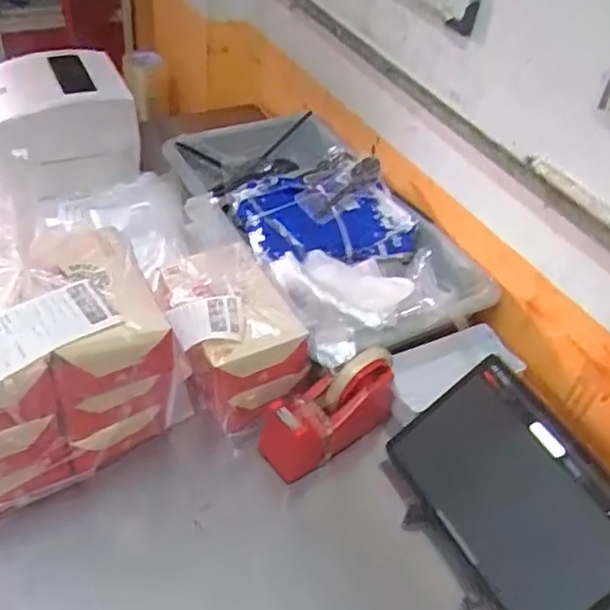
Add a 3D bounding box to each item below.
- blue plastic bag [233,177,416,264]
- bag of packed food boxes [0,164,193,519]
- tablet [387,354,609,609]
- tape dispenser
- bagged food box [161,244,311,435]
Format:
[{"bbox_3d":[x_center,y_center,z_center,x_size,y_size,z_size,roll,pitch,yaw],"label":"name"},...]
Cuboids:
[{"bbox_3d":[0.029,-0.115,0.890,0.238,0.038,0.162,-7,46,-15],"label":"blue plastic bag"},{"bbox_3d":[-0.272,0.062,0.648,0.275,0.202,0.177,-19,50,-25],"label":"bag of packed food boxes"},{"bbox_3d":[0.208,0.189,0.646,0.017,0.162,0.245,28,21,-54],"label":"tablet"},{"bbox_3d":[0.026,0.115,0.724,0.158,0.097,0.073,-28,54,-32],"label":"tape dispenser"},{"bbox_3d":[-0.088,0.029,0.749,0.134,0.121,0.176,-13,47,-20],"label":"bagged food box"}]

